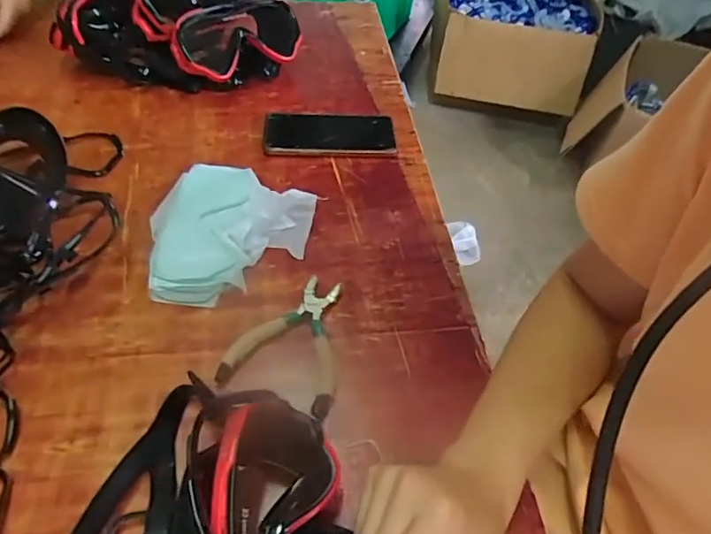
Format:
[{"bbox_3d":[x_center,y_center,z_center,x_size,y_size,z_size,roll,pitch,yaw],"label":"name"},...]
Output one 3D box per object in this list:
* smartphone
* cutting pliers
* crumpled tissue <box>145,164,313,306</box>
[{"bbox_3d":[-0.030,-0.163,0.599,0.152,0.010,0.079,1,50,-3],"label":"smartphone"},{"bbox_3d":[-0.050,0.058,0.417,0.088,0.013,0.117,15,51,8],"label":"cutting pliers"},{"bbox_3d":[-0.124,-0.043,0.471,0.152,0.049,0.162,6,50,2],"label":"crumpled tissue"}]

